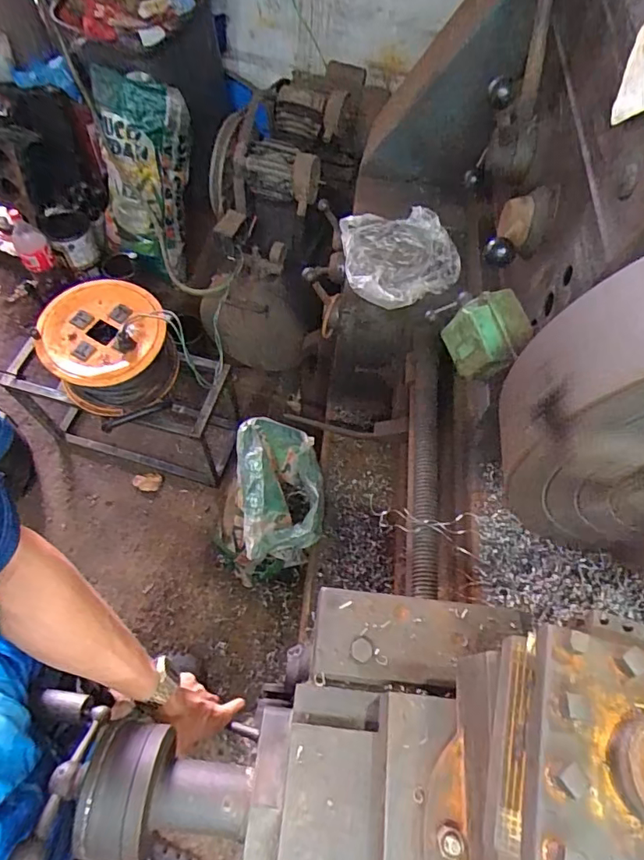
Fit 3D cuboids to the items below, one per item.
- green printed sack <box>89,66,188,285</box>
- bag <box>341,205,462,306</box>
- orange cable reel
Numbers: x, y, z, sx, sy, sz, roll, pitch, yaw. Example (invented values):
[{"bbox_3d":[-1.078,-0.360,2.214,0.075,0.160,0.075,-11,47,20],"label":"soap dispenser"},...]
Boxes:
[{"bbox_3d":[-0.579,-0.787,1.664,0.285,0.598,0.115,7,37,0],"label":"green printed sack"},{"bbox_3d":[0.145,-0.312,0.942,0.217,0.039,0.220,-9,62,-8],"label":"bag"},{"bbox_3d":[-0.517,-0.201,1.262,0.282,0.193,0.267,2,61,-3],"label":"orange cable reel"}]

